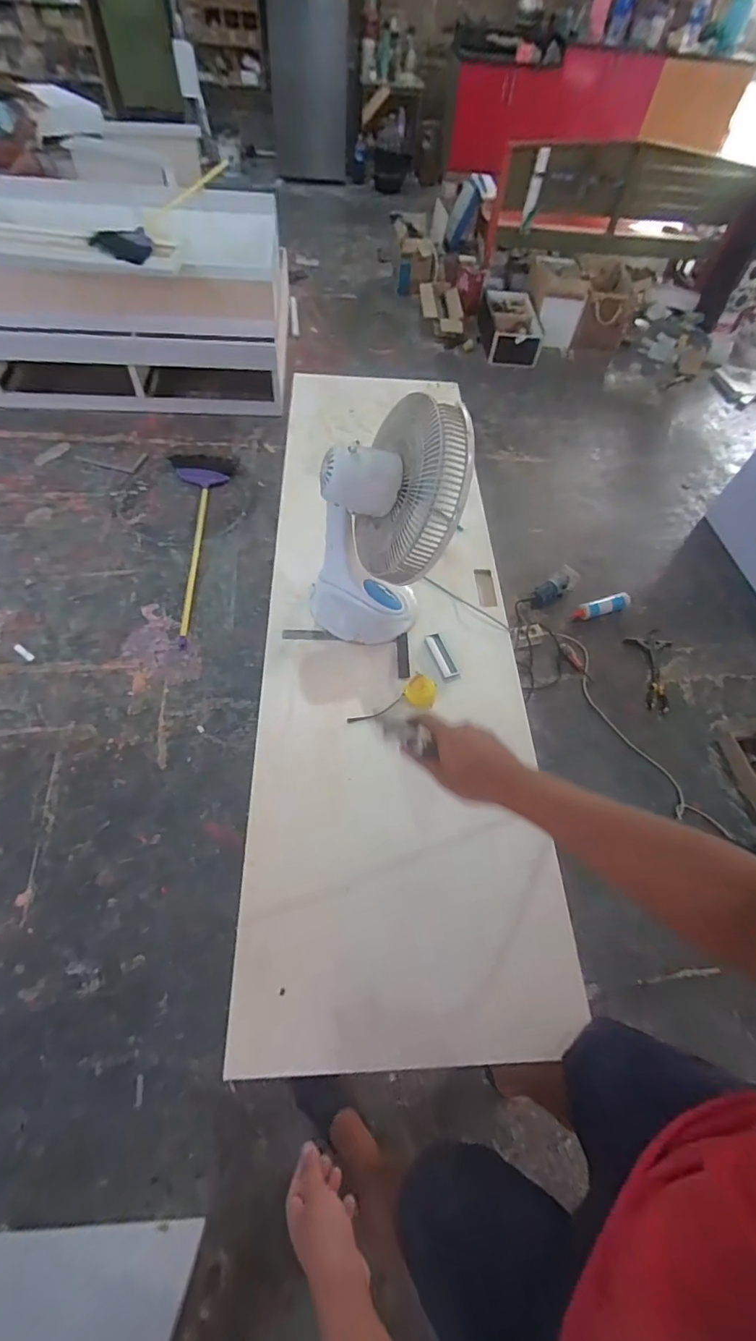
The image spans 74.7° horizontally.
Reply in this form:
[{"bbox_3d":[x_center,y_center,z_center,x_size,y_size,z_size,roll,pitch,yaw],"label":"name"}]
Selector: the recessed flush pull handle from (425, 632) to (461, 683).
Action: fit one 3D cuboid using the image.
[{"bbox_3d":[0.157,-0.033,1.209,0.045,0.021,0.125,-17,61,-14],"label":"recessed flush pull handle"}]

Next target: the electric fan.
[{"bbox_3d":[-0.003,-0.290,1.055,0.296,0.517,0.302,4,58,-2],"label":"electric fan"}]

